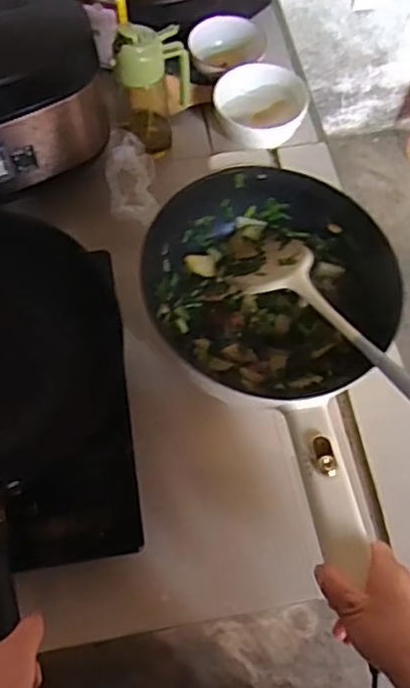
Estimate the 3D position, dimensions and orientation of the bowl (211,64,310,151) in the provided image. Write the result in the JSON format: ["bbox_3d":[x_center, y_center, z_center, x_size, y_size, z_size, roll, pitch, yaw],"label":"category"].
[{"bbox_3d":[0.078,-0.333,0.886,0.124,0.055,0.135,1,65,-1],"label":"bowl"}]

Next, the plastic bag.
[{"bbox_3d":[-0.100,-0.229,0.823,0.065,0.040,0.139,-12,80,-7],"label":"plastic bag"}]

